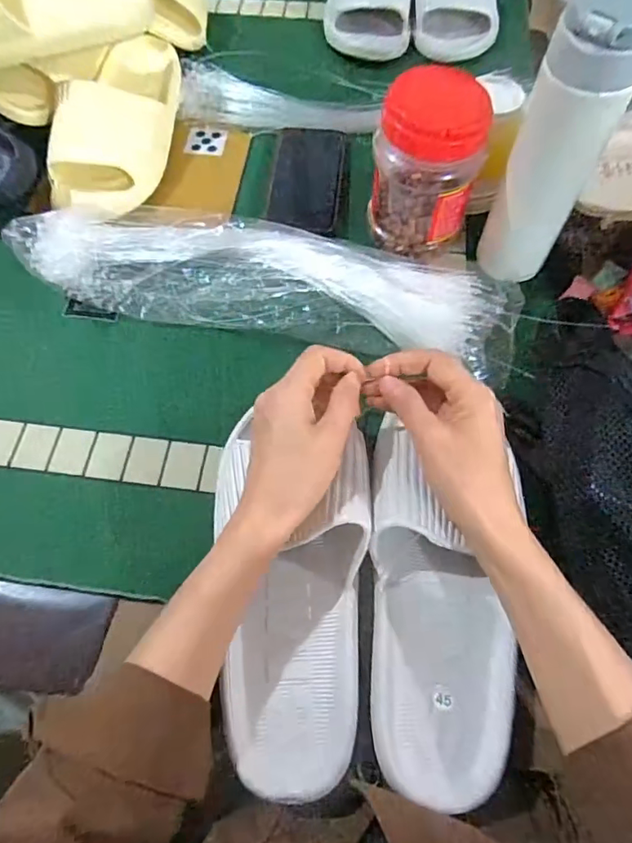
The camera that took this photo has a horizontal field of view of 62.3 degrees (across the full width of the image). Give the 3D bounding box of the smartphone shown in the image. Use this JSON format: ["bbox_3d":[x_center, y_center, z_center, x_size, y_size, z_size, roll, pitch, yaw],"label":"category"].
[{"bbox_3d":[-0.009,-0.253,0.538,0.072,0.009,0.134,4,64,4],"label":"smartphone"}]

